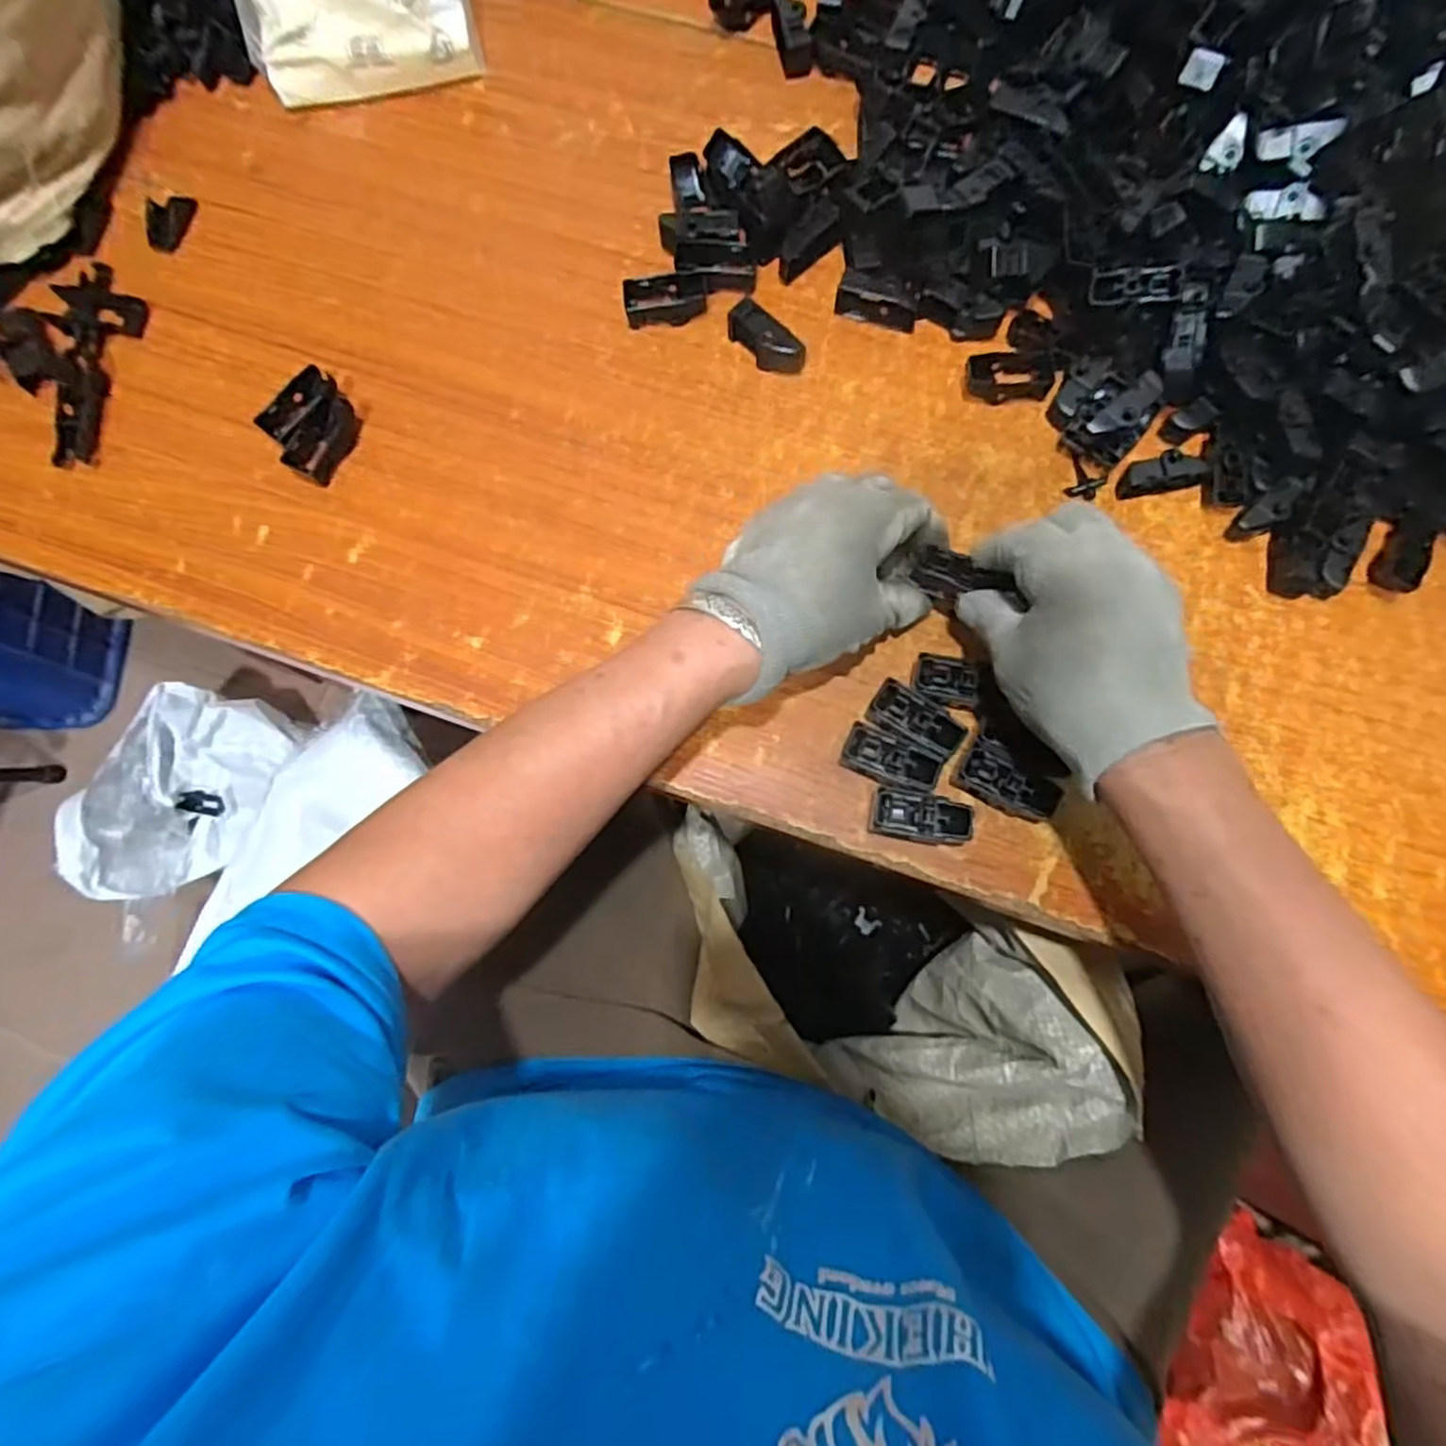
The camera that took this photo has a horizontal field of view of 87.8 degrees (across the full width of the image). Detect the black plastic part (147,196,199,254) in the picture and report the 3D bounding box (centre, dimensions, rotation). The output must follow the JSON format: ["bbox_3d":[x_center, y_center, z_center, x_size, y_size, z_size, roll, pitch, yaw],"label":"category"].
[{"bbox_3d":[-0.355,-0.319,0.479,0.028,0.004,0.042,9,77,4],"label":"black plastic part"}]

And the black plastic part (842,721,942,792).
[{"bbox_3d":[0.086,0.020,0.389,0.049,0.021,0.022,23,78,6],"label":"black plastic part"}]

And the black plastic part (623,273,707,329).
[{"bbox_3d":[-0.035,-0.257,0.456,0.048,0.013,0.026,-4,76,0],"label":"black plastic part"}]

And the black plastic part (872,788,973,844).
[{"bbox_3d":[0.100,0.049,0.383,0.050,0.017,0.024,11,77,4],"label":"black plastic part"}]

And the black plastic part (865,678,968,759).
[{"bbox_3d":[0.099,0.000,0.391,0.048,0.019,0.026,30,79,8],"label":"black plastic part"}]

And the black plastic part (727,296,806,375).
[{"bbox_3d":[0.025,-0.227,0.446,0.049,0.022,0.018,40,80,10],"label":"black plastic part"}]

